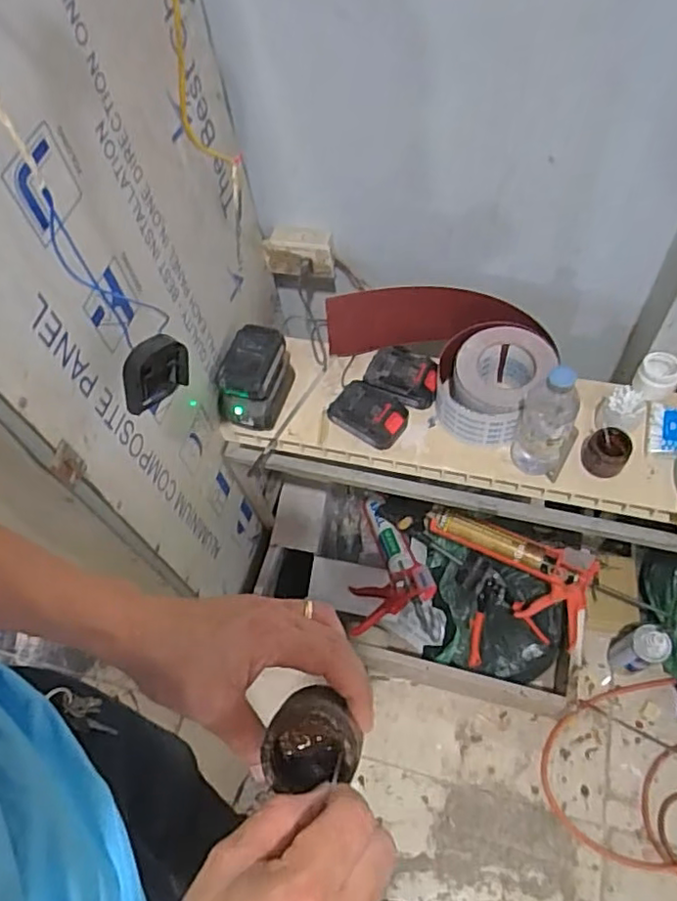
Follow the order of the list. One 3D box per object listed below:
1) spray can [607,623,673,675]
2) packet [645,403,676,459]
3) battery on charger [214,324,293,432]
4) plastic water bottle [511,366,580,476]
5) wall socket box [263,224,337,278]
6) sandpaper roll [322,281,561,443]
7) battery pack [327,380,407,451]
[{"bbox_3d":[0.567,0.378,1.173,0.067,0.155,0.069,-3,59,5],"label":"spray can"},{"bbox_3d":[0.485,-0.027,0.896,0.074,0.009,0.080,7,78,20],"label":"packet"},{"bbox_3d":[-0.132,-0.113,0.983,0.081,0.106,0.134,15,62,15],"label":"battery on charger"},{"bbox_3d":[0.280,-0.036,0.835,0.073,0.213,0.064,22,64,18],"label":"plastic water bottle"},{"bbox_3d":[-0.066,-0.337,1.066,0.118,0.074,0.046,5,60,10],"label":"wall socket box"},{"bbox_3d":[0.159,-0.158,0.982,0.348,0.119,0.191,33,68,23],"label":"sandpaper roll"},{"bbox_3d":[0.046,-0.062,0.962,0.121,0.047,0.082,27,66,21],"label":"battery pack"}]

